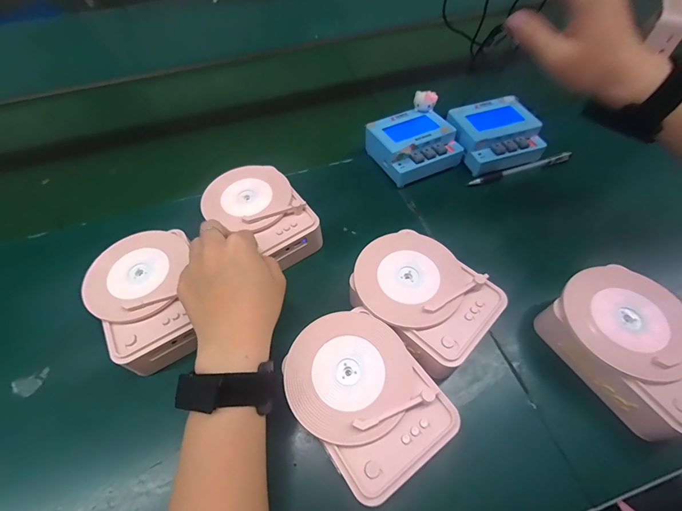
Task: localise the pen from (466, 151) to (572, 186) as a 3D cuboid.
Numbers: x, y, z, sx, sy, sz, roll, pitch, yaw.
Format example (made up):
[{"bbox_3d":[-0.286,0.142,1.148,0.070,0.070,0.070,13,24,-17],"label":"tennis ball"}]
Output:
[{"bbox_3d":[0.249,-0.117,0.447,0.155,0.016,0.013,-16,57,-8],"label":"pen"}]

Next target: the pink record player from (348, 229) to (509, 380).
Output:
[{"bbox_3d":[0.076,0.043,0.320,0.128,0.052,0.102,36,65,24],"label":"pink record player"}]

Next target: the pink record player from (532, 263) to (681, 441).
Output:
[{"bbox_3d":[0.254,0.079,0.288,0.104,0.053,0.131,-28,59,-15],"label":"pink record player"}]

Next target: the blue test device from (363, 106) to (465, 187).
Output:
[{"bbox_3d":[0.101,-0.152,0.455,0.101,0.051,0.103,-24,58,-13],"label":"blue test device"}]

